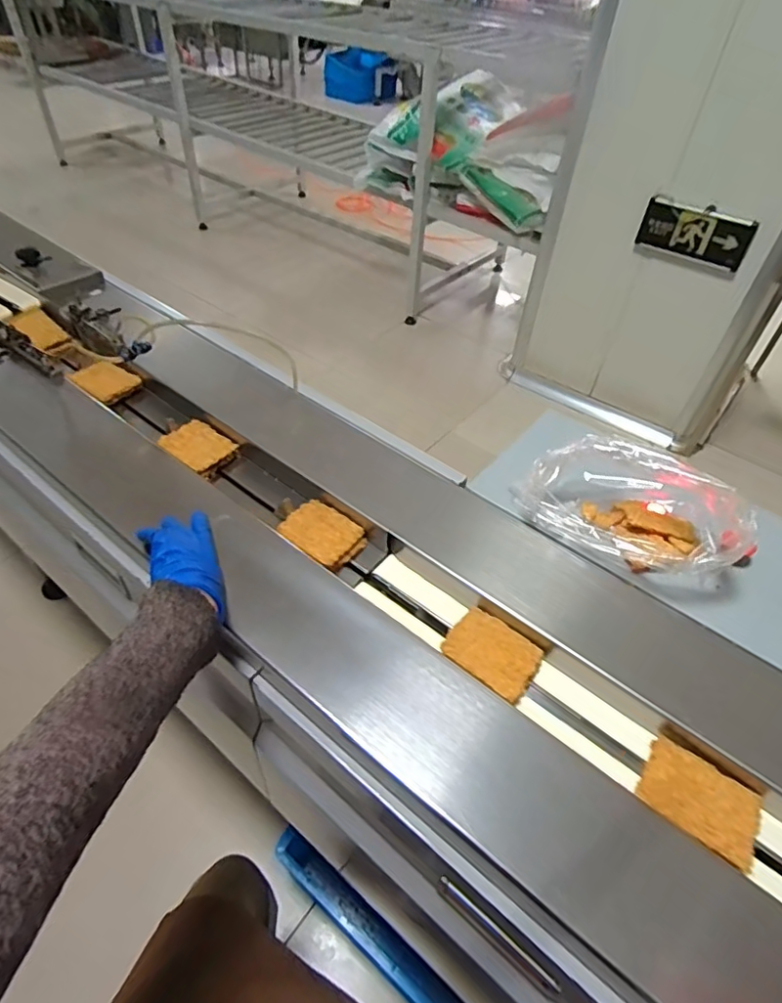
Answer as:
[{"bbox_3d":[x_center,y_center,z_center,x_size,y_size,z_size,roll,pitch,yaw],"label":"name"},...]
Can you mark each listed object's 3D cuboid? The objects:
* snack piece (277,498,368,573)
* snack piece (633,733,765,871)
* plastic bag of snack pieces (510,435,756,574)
[{"bbox_3d":[-0.082,0.039,0.671,0.090,0.018,0.070,34,54,24],"label":"snack piece"},{"bbox_3d":[0.271,0.258,0.486,0.093,0.011,0.069,29,54,25],"label":"snack piece"},{"bbox_3d":[0.291,0.006,0.676,0.240,0.111,0.141,26,51,19],"label":"plastic bag of snack pieces"}]

